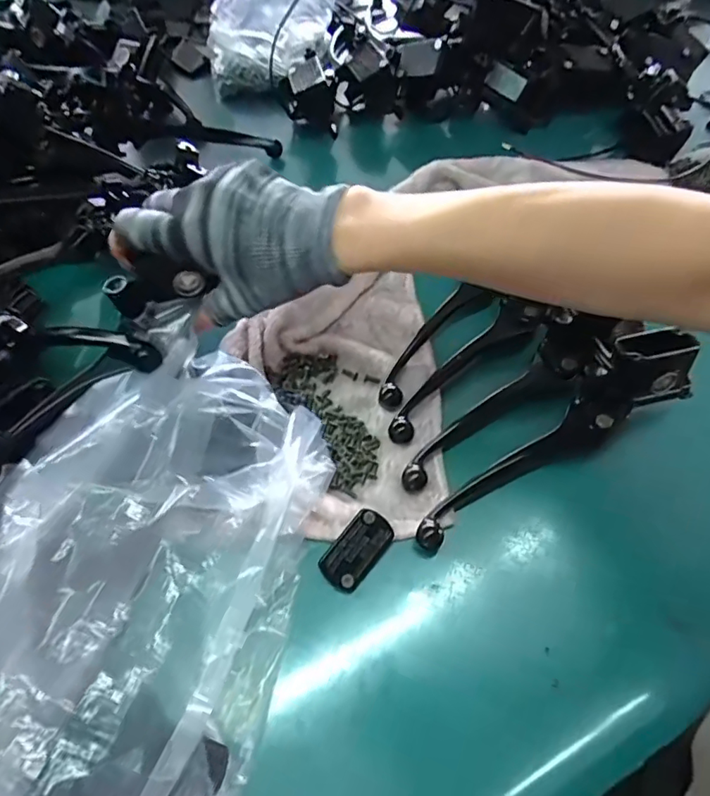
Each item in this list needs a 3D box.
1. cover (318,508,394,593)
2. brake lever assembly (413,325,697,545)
[{"bbox_3d":[0.001,0.097,0.334,0.029,0.012,0.050,34,65,20],"label":"cover"},{"bbox_3d":[0.135,0.031,0.362,0.218,0.058,0.044,-36,63,-2],"label":"brake lever assembly"}]

